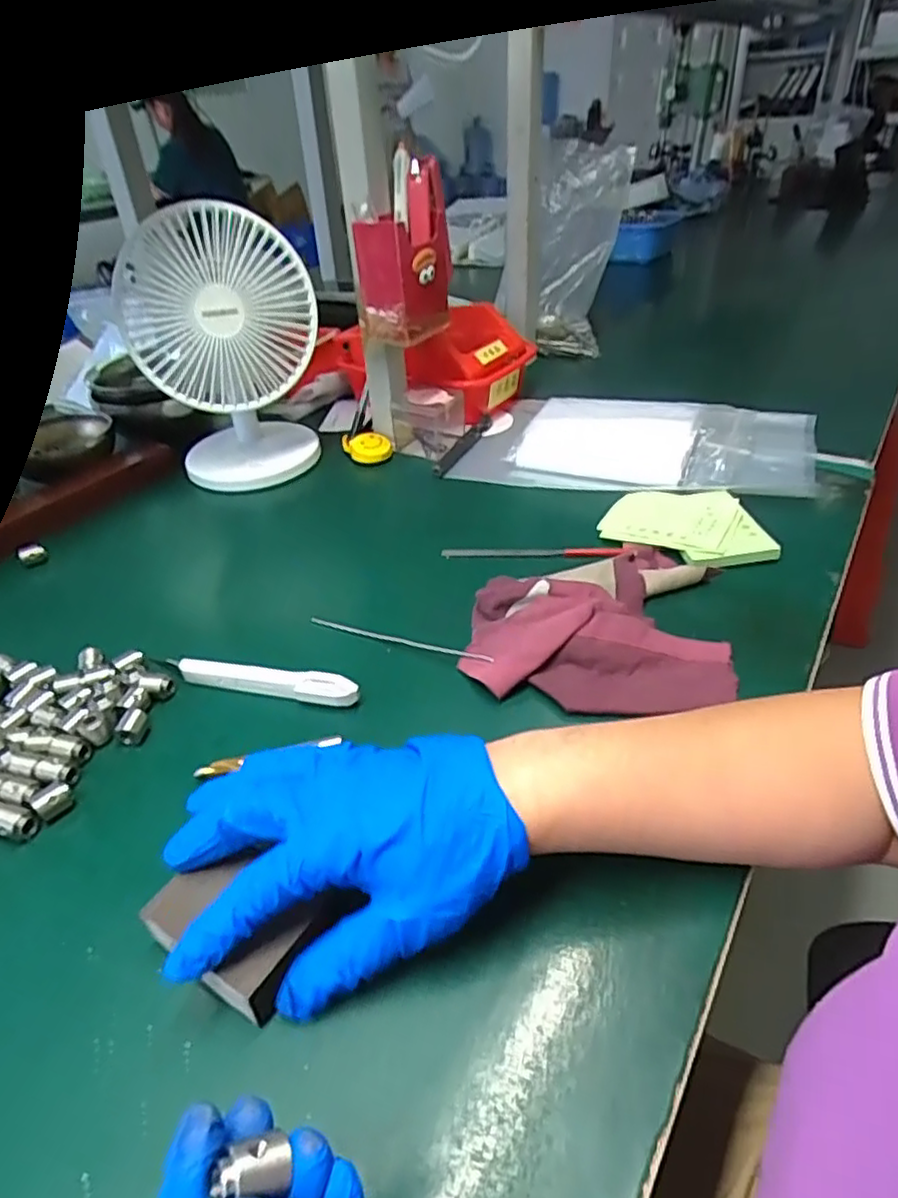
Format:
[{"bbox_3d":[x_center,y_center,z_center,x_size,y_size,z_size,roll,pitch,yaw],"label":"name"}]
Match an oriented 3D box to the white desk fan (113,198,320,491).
[{"bbox_3d":[-0.209,-0.232,0.628,0.154,0.227,0.099,-24,41,-24],"label":"white desk fan"}]

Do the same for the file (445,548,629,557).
[{"bbox_3d":[0.065,-0.037,0.532,0.140,0.011,0.008,2,38,8],"label":"file"}]

